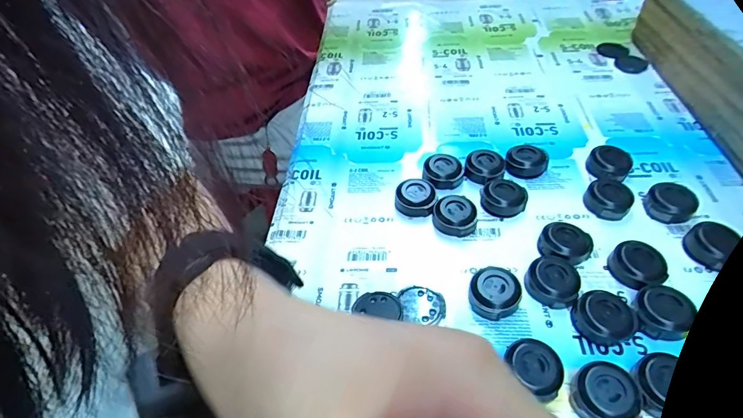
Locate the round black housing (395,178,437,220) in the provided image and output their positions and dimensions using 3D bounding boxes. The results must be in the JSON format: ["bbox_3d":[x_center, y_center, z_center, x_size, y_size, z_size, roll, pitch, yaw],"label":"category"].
[{"bbox_3d":[0.032,-0.008,0.312,0.028,0.014,0.026,-3,47,3],"label":"round black housing"}]

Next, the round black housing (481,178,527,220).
[{"bbox_3d":[0.095,-0.008,0.306,0.027,0.016,0.024,-19,48,-11],"label":"round black housing"}]

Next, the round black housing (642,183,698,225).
[{"bbox_3d":[0.206,-0.004,0.294,0.029,0.011,0.028,-3,47,3],"label":"round black housing"}]

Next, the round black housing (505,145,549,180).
[{"bbox_3d":[0.120,-0.035,0.331,0.030,0.016,0.024,14,50,18],"label":"round black housing"}]

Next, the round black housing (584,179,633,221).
[{"bbox_3d":[0.166,-0.008,0.300,0.028,0.012,0.030,-3,47,3],"label":"round black housing"}]

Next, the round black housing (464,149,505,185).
[{"bbox_3d":[0.087,-0.032,0.330,0.028,0.015,0.024,20,52,23],"label":"round black housing"}]

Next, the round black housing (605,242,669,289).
[{"bbox_3d":[0.164,0.034,0.262,0.027,0.012,0.030,-36,54,-25],"label":"round black housing"}]

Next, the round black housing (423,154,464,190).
[{"bbox_3d":[0.055,-0.028,0.329,0.030,0.015,0.026,-10,47,-3],"label":"round black housing"}]

